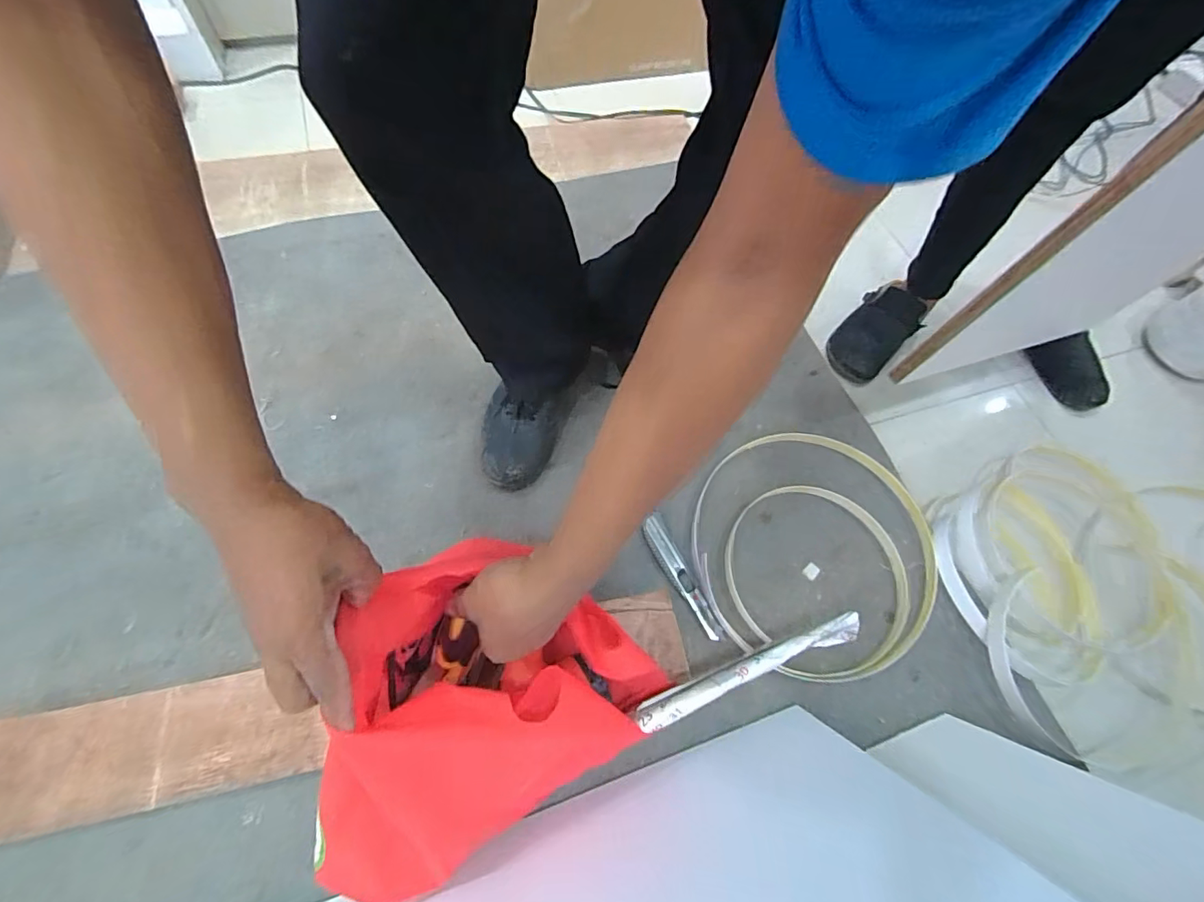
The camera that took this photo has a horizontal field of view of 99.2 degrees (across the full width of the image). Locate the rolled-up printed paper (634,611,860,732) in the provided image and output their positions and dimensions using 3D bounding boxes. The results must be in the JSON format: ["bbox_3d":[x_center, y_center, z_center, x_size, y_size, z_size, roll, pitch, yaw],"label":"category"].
[{"bbox_3d":[0.156,0.230,0.540,0.254,0.038,0.029,-18,64,-12],"label":"rolled-up printed paper"}]

